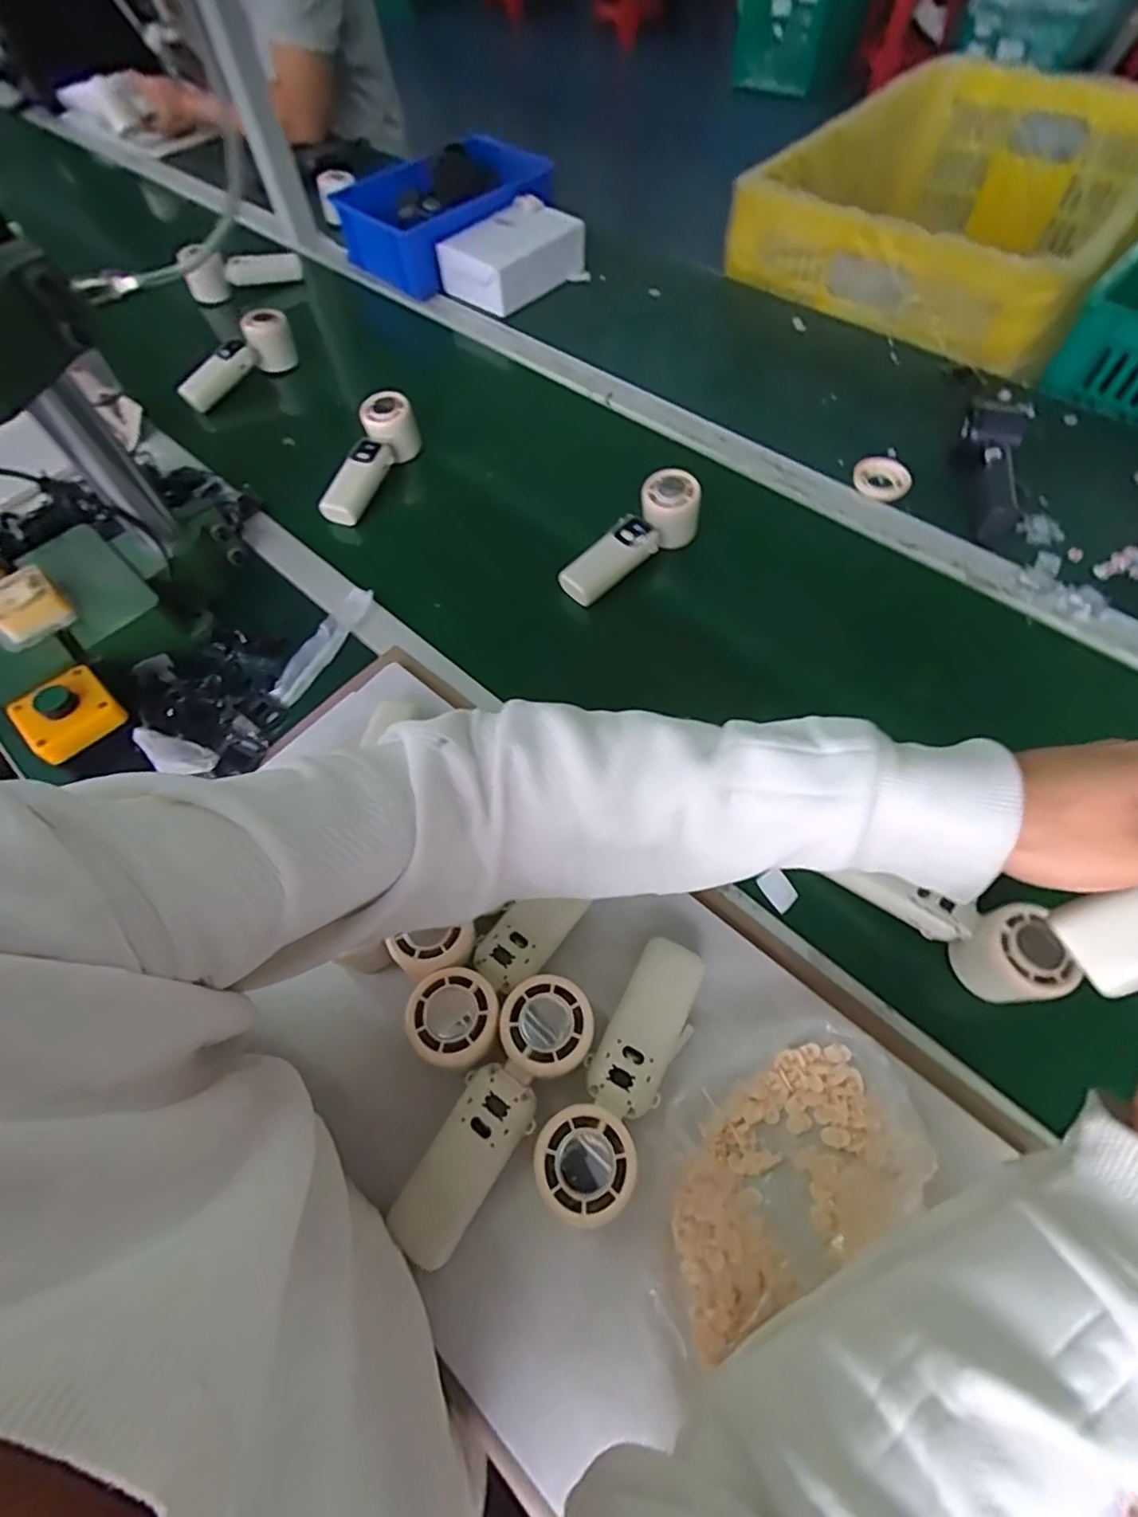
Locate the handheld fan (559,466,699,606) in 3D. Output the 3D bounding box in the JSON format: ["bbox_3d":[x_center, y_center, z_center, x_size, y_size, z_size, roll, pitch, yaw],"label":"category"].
[{"bbox_3d":[0.061,-0.219,0.618,0.161,0.067,0.054,-37,65,-15],"label":"handheld fan"}]

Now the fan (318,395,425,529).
[{"bbox_3d":[-0.230,-0.340,0.708,0.041,0.069,0.164,26,81,17],"label":"fan"}]

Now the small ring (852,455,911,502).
[{"bbox_3d":[0.348,-0.313,0.682,0.055,0.019,0.057,-2,61,3],"label":"small ring"}]

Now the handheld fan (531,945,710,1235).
[{"bbox_3d":[0.037,0.192,0.377,0.050,0.028,0.162,25,53,16],"label":"handheld fan"}]

